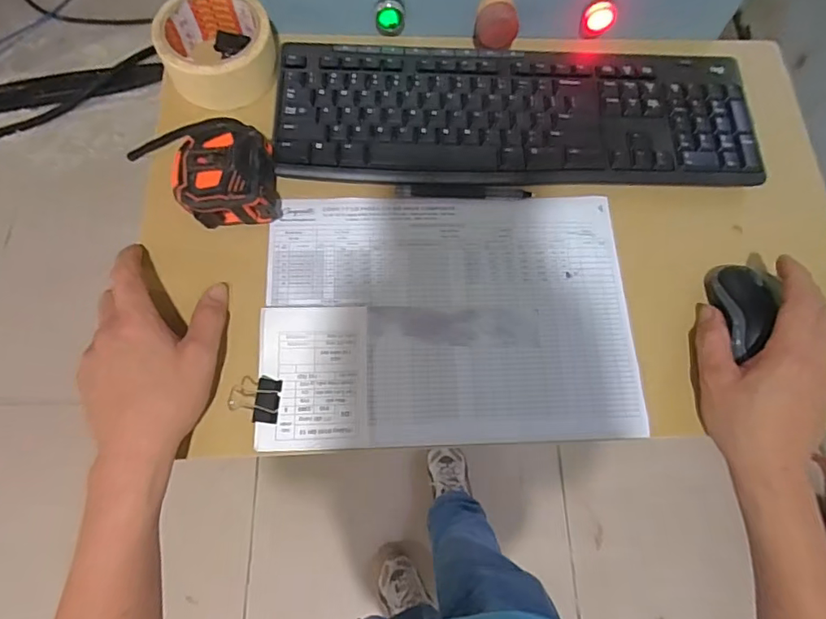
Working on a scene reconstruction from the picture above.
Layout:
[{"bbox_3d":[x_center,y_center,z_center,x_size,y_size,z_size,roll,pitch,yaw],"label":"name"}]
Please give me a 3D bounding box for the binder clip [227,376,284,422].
[{"bbox_3d":[-0.119,0.067,0.395,0.038,0.012,0.033,4,68,-1],"label":"binder clip"}]

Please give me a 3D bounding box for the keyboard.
[{"bbox_3d":[0.093,-0.180,0.485,0.420,0.031,0.141,0,68,-2],"label":"keyboard"}]

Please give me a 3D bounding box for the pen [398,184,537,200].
[{"bbox_3d":[0.044,-0.103,0.464,0.117,0.007,0.010,2,68,-1],"label":"pen"}]

